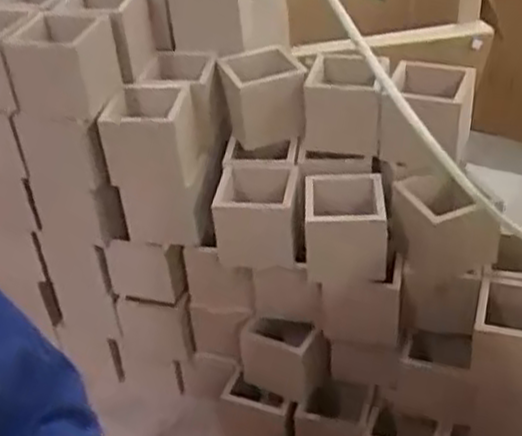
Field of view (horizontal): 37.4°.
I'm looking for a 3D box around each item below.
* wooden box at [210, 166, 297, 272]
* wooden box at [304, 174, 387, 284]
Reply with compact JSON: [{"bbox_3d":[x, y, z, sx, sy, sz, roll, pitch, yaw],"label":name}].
[{"bbox_3d":[-0.003,-0.002,0.627,0.065,0.057,0.065,0,37,7],"label":"wooden box"},{"bbox_3d":[0.066,0.007,0.606,0.061,0.061,0.063,-1,37,7],"label":"wooden box"}]

